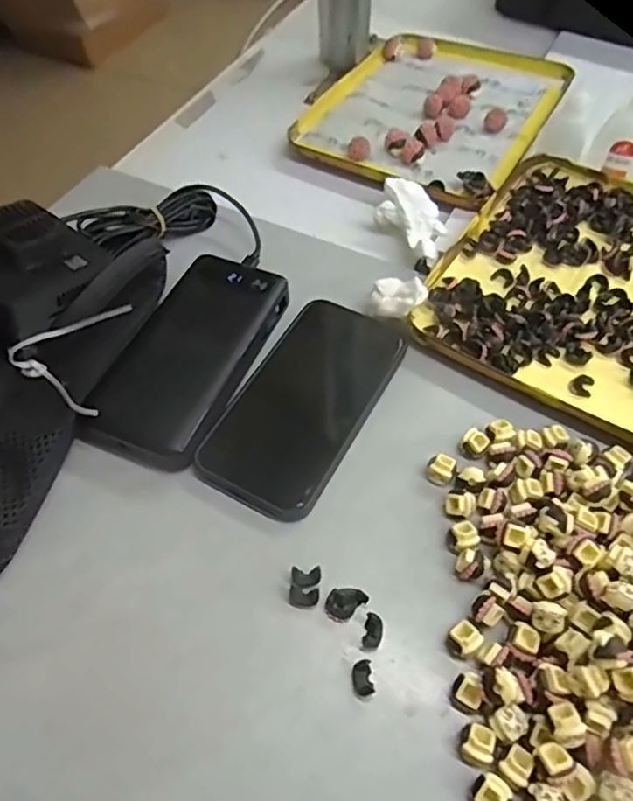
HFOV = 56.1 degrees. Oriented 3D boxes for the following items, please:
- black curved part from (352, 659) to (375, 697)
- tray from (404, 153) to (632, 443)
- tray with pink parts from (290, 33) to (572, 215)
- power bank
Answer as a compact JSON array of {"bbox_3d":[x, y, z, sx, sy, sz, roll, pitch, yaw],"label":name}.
[{"bbox_3d":[0.023,0.135,0.289,0.009,0.004,0.016,-7,55,-3],"label":"black curved part"},{"bbox_3d":[0.221,-0.076,0.425,0.238,0.018,0.241,28,60,20],"label":"tray"},{"bbox_3d":[0.122,-0.293,0.578,0.201,0.017,0.276,26,58,18],"label":"tray with pink parts"},{"bbox_3d":[-0.080,-0.028,0.394,0.074,0.033,0.159,18,57,14],"label":"power bank"}]

